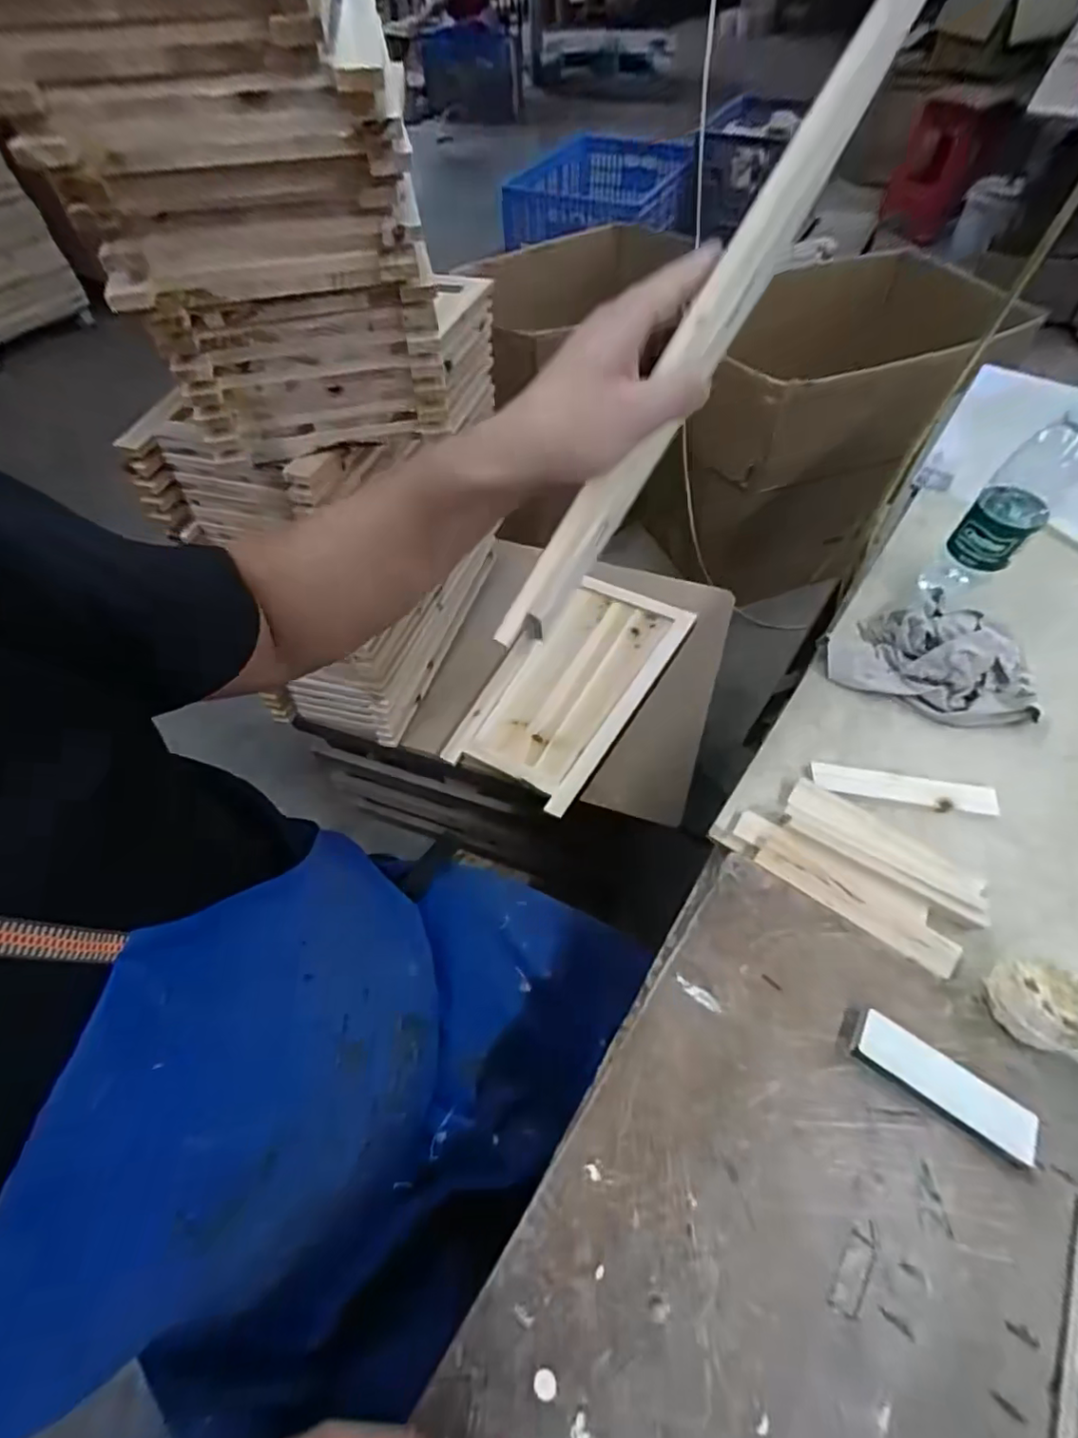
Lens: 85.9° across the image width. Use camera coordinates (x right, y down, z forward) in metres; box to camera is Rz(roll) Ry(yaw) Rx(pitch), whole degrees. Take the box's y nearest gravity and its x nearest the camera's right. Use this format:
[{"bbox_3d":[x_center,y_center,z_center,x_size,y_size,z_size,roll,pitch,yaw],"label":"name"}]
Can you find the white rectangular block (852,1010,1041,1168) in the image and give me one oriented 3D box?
[{"bbox_3d":[0.272,0.249,0.395,0.111,0.019,0.035,31,63,20],"label":"white rectangular block"}]

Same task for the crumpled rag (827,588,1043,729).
[{"bbox_3d":[0.392,-0.057,0.566,0.143,0.064,0.164,-26,60,-14],"label":"crumpled rag"}]

